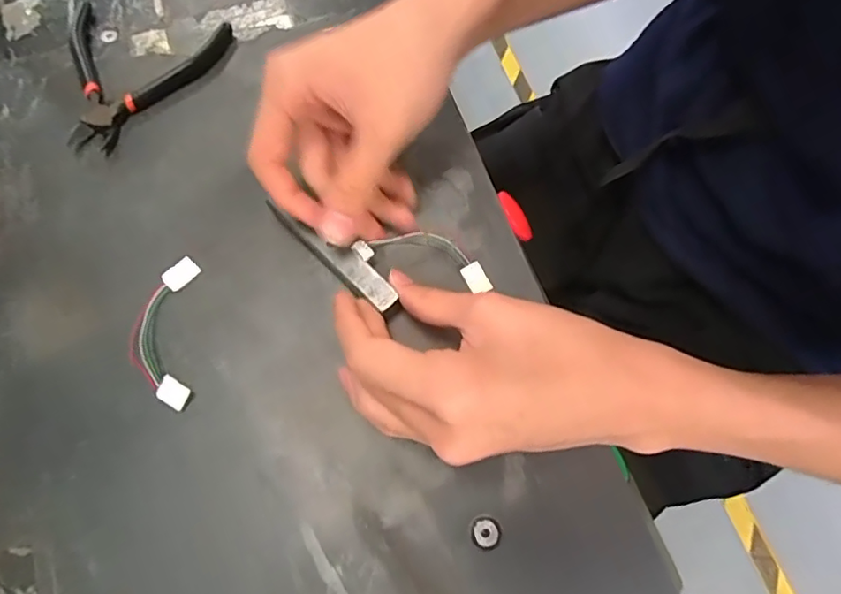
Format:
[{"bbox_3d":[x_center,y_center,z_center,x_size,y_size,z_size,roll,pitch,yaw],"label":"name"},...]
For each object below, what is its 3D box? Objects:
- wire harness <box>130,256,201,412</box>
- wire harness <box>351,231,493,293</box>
[{"bbox_3d":[-0.137,0.018,0.291,0.031,0.004,0.082,-6,68,0],"label":"wire harness"},{"bbox_3d":[0.003,-0.025,0.304,0.076,0.009,0.026,15,87,-1],"label":"wire harness"}]

